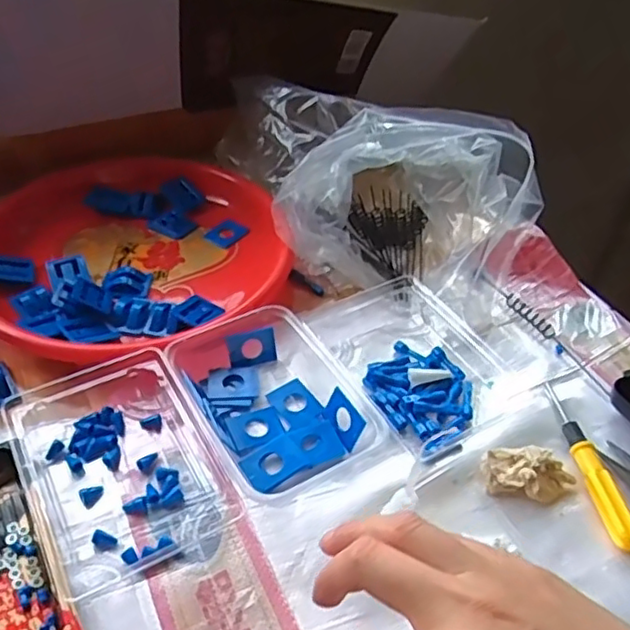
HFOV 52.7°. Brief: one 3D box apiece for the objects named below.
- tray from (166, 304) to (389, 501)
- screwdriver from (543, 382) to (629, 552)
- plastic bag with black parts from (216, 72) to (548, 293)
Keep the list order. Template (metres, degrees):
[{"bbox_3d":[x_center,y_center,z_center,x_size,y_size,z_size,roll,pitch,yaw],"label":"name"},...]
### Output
[{"bbox_3d":[-0.035,0.060,0.494,0.121,0.037,0.148,-19,47,-23],"label":"tray"},{"bbox_3d":[0.200,0.106,0.472,0.018,0.017,0.143,-4,43,-8],"label":"screwdriver"},{"bbox_3d":[0.061,-0.142,0.652,0.281,0.126,0.213,-5,43,-9],"label":"plastic bag with black parts"}]

